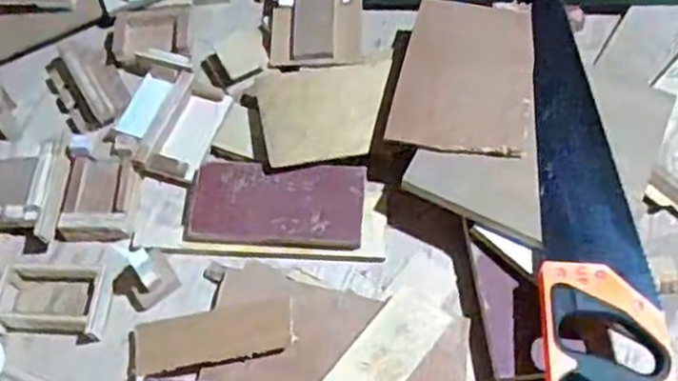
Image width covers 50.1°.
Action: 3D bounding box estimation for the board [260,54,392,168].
[{"bbox_3d":[-0.011,-0.101,0.877,0.158,0.017,0.149,-10,61,0],"label":"board"}]

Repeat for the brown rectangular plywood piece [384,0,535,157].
[{"bbox_3d":[0.149,-0.134,0.840,0.147,0.010,0.232,12,55,5],"label":"brown rectangular plywood piece"}]

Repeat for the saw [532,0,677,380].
[{"bbox_3d":[0.270,-0.028,0.772,0.114,0.024,0.499,4,62,7],"label":"saw"}]

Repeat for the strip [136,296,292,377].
[{"bbox_3d":[-0.129,0.150,0.757,0.162,0.006,0.054,-13,61,-2],"label":"strip"}]

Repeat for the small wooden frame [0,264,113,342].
[{"bbox_3d":[-0.312,0.118,0.790,0.128,0.031,0.081,1,61,6],"label":"small wooden frame"}]

